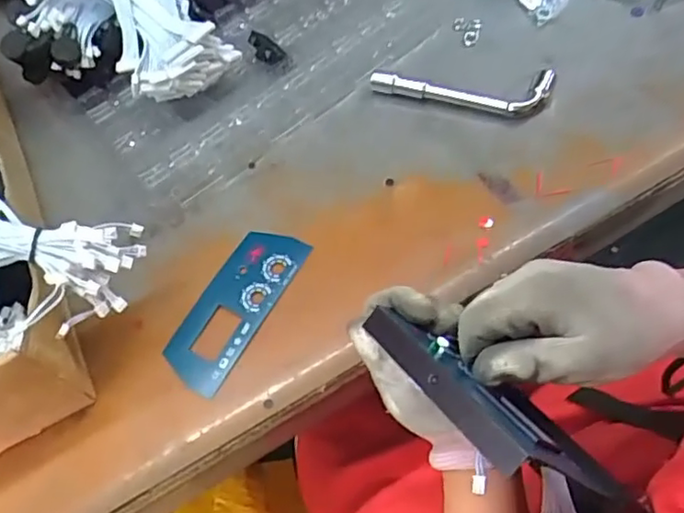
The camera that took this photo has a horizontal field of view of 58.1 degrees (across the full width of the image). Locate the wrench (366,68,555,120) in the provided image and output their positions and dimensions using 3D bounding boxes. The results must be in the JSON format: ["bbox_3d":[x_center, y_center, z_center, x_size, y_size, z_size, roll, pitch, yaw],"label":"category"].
[{"bbox_3d":[0.105,-0.151,0.552,0.158,0.020,0.046,6,63,12],"label":"wrench"}]

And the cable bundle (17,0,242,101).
[{"bbox_3d":[-0.210,-0.224,0.580,0.149,0.054,0.207,-34,74,-3],"label":"cable bundle"}]

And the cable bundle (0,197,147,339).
[{"bbox_3d":[-0.228,0.000,0.433,0.160,0.064,0.088,6,63,12],"label":"cable bundle"}]

